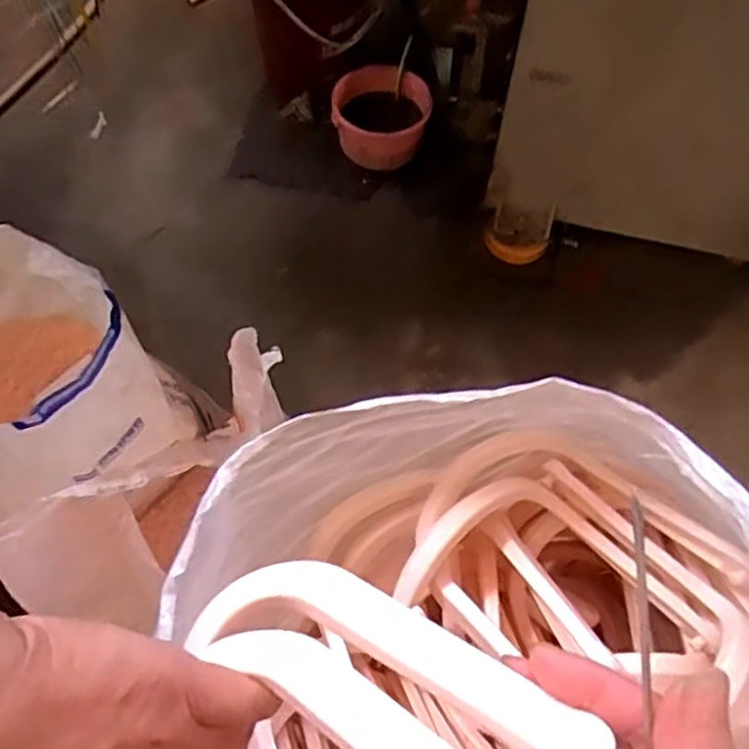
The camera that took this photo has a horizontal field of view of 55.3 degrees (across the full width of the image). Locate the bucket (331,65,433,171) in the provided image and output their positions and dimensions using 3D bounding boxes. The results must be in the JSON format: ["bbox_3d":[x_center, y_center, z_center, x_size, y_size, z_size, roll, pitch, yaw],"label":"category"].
[{"bbox_3d":[0.015,-0.542,1.483,0.198,0.120,0.226,5,63,1],"label":"bucket"}]

